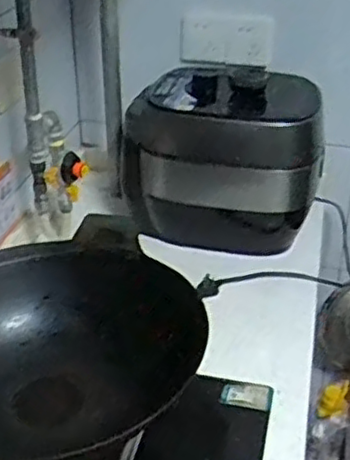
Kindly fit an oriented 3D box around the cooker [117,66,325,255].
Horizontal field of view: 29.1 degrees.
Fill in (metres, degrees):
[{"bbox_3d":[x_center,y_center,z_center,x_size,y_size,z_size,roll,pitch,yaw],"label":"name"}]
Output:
[{"bbox_3d":[0.082,-0.123,1.211,0.340,0.266,0.227,5,32,8],"label":"cooker"}]

